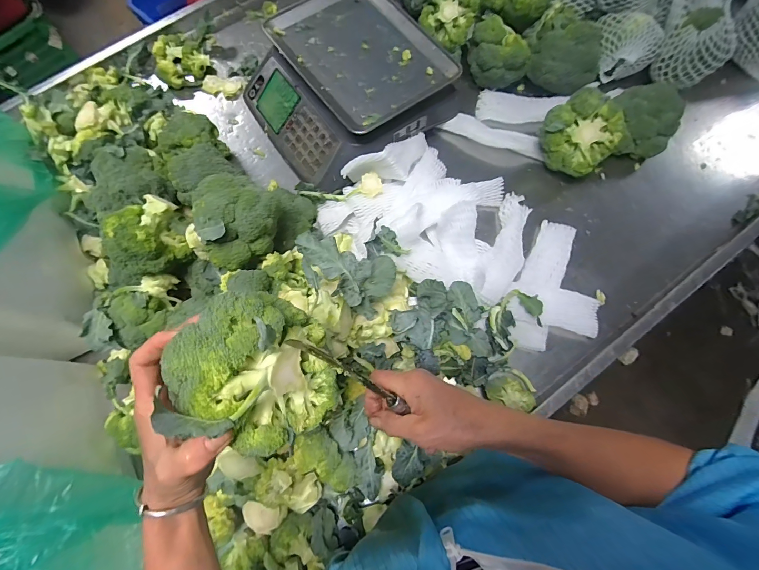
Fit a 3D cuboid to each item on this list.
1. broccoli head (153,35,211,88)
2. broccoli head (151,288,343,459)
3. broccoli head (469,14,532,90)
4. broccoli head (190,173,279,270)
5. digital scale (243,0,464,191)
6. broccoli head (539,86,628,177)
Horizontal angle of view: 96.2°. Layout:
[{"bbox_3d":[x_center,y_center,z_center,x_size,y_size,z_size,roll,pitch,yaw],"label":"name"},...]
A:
[{"bbox_3d":[-0.439,-0.492,0.742,0.110,0.045,0.122,-36,76,-8],"label":"broccoli head"},{"bbox_3d":[-0.103,0.072,0.290,0.083,0.137,0.117,-5,72,42],"label":"broccoli head"},{"bbox_3d":[0.233,-0.449,0.664,0.112,0.099,0.080,36,78,11],"label":"broccoli head"},{"bbox_3d":[-0.197,-0.094,0.476,0.104,0.085,0.125,-16,74,-3],"label":"broccoli head"},{"bbox_3d":[-0.076,-0.384,0.660,0.325,0.112,0.336,-37,76,-8],"label":"digital scale"},{"bbox_3d":[0.362,-0.266,0.620,0.135,0.126,0.100,35,78,10],"label":"broccoli head"}]

